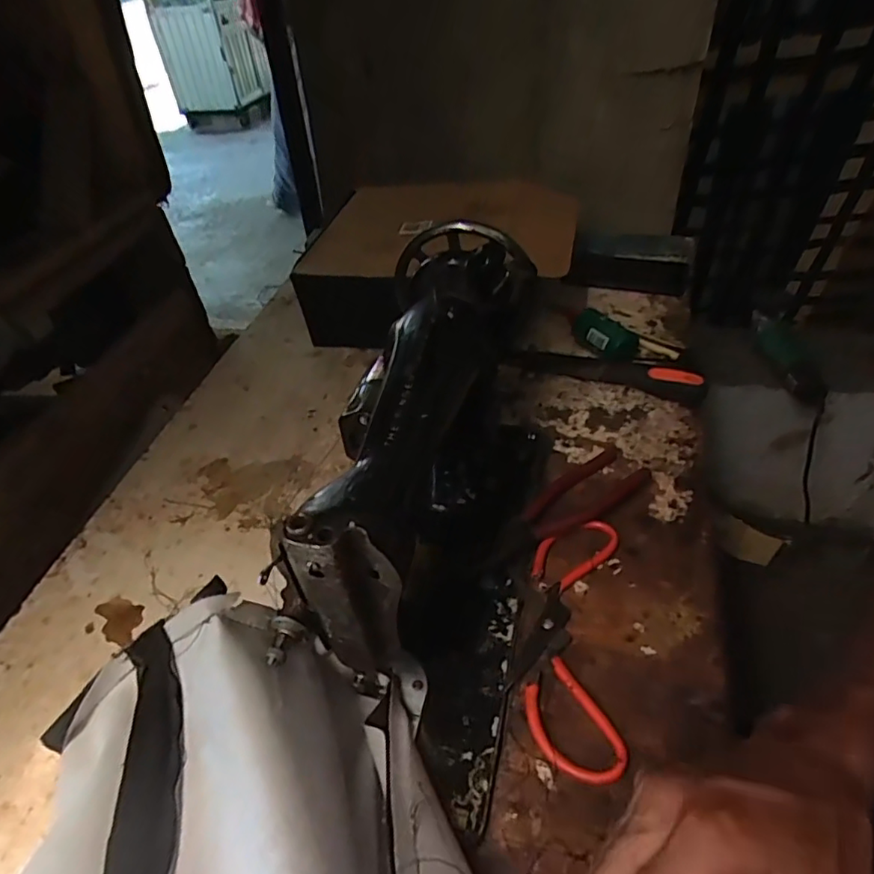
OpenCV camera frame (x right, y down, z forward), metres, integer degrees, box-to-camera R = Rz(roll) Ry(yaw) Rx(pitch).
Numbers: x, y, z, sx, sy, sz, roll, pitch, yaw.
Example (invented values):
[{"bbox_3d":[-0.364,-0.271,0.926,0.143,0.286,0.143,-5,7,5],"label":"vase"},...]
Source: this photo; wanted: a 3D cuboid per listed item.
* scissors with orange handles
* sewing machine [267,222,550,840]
[{"bbox_3d":[0.100,0.146,0.441,0.074,0.008,0.200,4,46,11],"label":"scissors with orange handles"},{"bbox_3d":[-0.014,0.023,0.446,0.171,0.195,0.386,3,46,11],"label":"sewing machine"}]

